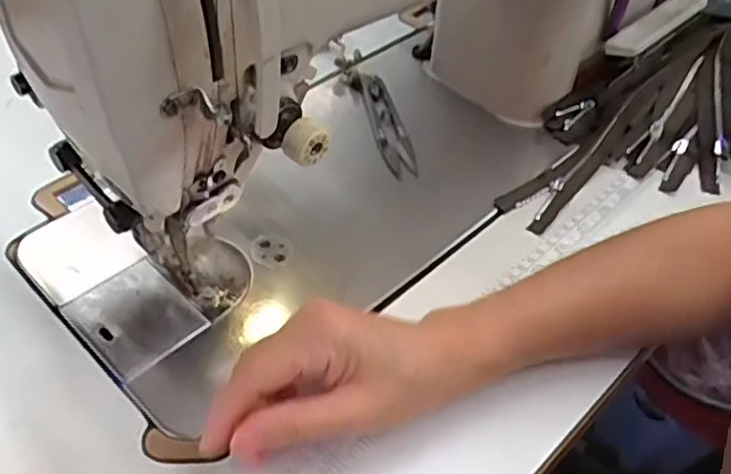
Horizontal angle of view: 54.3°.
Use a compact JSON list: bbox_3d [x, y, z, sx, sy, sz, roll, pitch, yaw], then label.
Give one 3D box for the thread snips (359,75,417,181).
[{"bbox_3d":[0.015,-0.082,0.509,0.020,0.010,0.101,-8,49,-12],"label":"thread snips"}]

